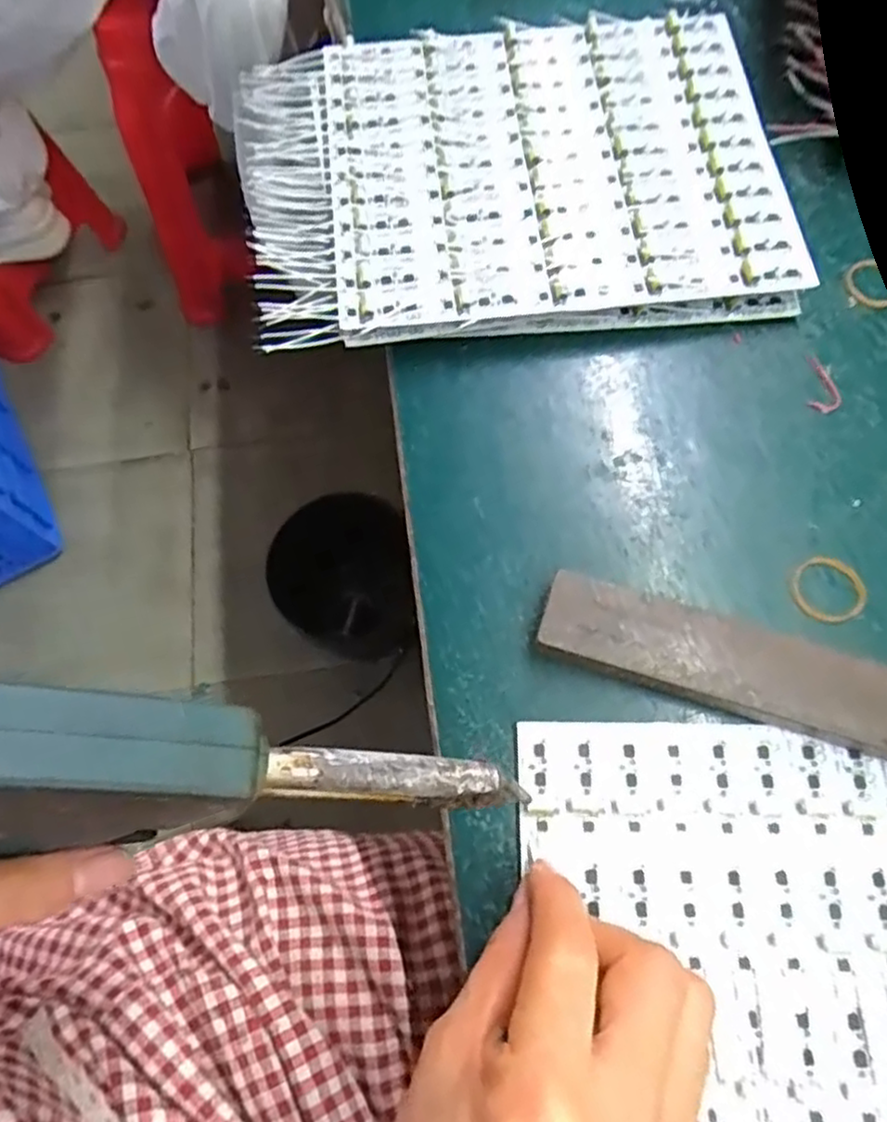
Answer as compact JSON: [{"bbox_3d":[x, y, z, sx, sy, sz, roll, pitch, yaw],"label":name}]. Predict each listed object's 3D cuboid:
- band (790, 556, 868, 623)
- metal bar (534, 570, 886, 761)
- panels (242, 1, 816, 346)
[{"bbox_3d":[0.166,0.012,0.299,0.031,0.004,0.029,-1,71,2],"label":"band"},{"bbox_3d":[0.137,0.048,0.278,0.196,0.012,0.036,16,74,8],"label":"metal bar"},{"bbox_3d":[0.034,-0.208,0.373,0.278,0.031,0.197,-6,71,0],"label":"panels"}]

